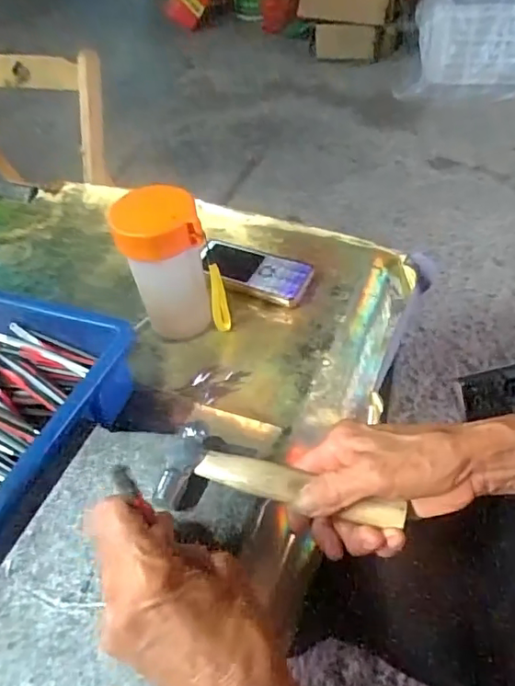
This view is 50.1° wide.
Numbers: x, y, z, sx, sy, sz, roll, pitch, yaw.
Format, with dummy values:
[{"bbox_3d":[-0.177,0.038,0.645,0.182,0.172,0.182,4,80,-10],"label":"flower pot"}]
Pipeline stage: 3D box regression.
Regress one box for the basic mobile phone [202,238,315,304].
[{"bbox_3d":[-0.005,-0.074,0.558,0.122,0.016,0.056,20,54,24],"label":"basic mobile phone"}]

